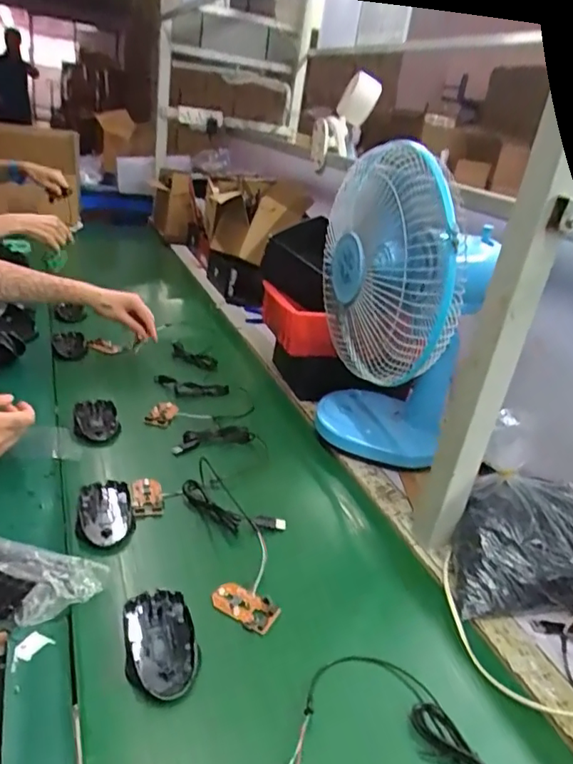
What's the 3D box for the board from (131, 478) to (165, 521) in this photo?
[{"bbox_3d":[-0.180,0.149,0.696,0.039,0.012,0.070,-2,26,-19],"label":"board"}]

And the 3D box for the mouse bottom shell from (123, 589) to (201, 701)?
[{"bbox_3d":[-0.120,0.246,0.514,0.063,0.016,0.109,-1,26,-18],"label":"mouse bottom shell"}]

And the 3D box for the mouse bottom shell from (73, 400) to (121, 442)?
[{"bbox_3d":[-0.299,0.058,0.848,0.063,0.019,0.105,-2,27,-19],"label":"mouse bottom shell"}]

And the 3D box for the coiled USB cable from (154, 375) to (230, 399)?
[{"bbox_3d":[-0.174,0.010,0.984,0.132,0.021,0.035,9,25,4],"label":"coiled USB cable"}]

